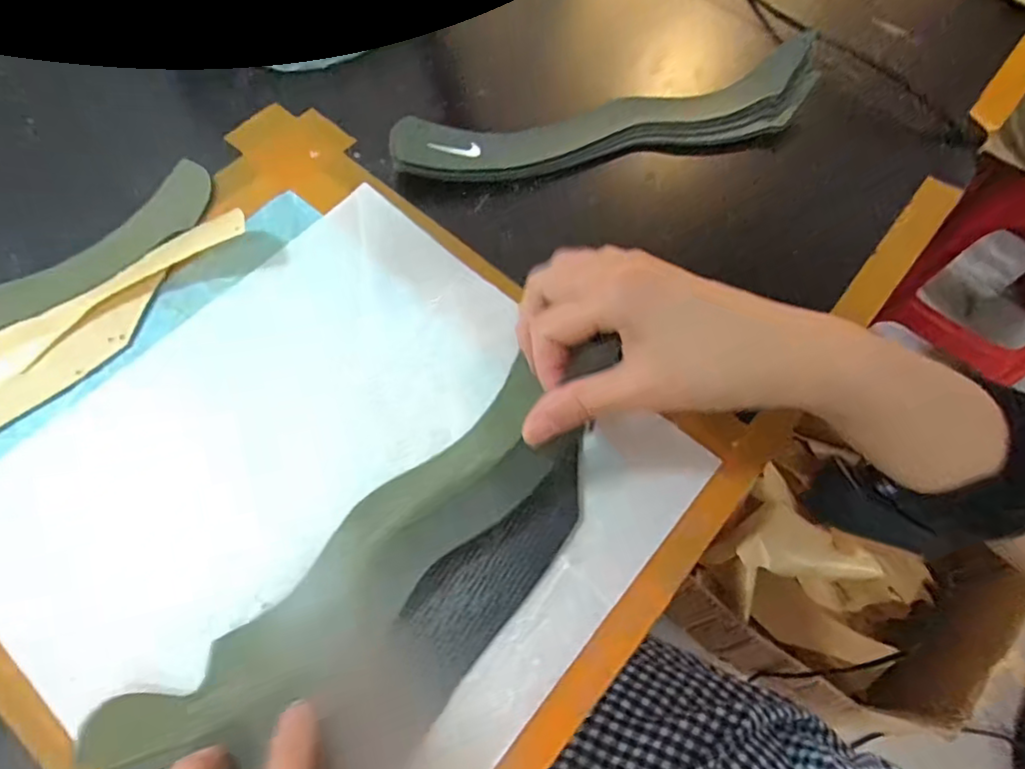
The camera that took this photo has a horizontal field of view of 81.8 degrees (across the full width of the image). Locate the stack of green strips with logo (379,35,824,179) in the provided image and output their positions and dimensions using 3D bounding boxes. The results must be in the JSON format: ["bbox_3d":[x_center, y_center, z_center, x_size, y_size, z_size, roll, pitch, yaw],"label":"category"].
[{"bbox_3d":[0.062,-0.171,0.373,0.273,0.033,0.044,-12,66,-9],"label":"stack of green strips with logo"}]

